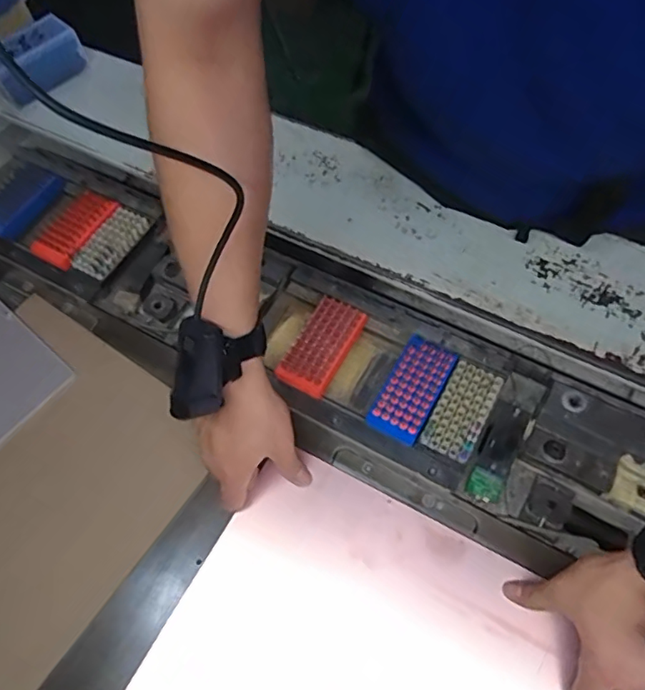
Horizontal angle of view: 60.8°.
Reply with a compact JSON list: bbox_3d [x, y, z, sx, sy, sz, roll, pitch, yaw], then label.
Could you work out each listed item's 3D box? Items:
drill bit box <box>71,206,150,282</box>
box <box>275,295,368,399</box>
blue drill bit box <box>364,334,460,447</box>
[{"bbox_3d":[-0.265,-0.127,0.695,0.050,0.024,0.100,22,66,15],"label":"drill bit box"},{"bbox_3d":[0.000,0.001,0.602,0.055,0.028,0.106,25,66,16],"label":"box"},{"bbox_3d":[0.094,0.046,0.578,0.054,0.017,0.116,26,67,17],"label":"blue drill bit box"}]

